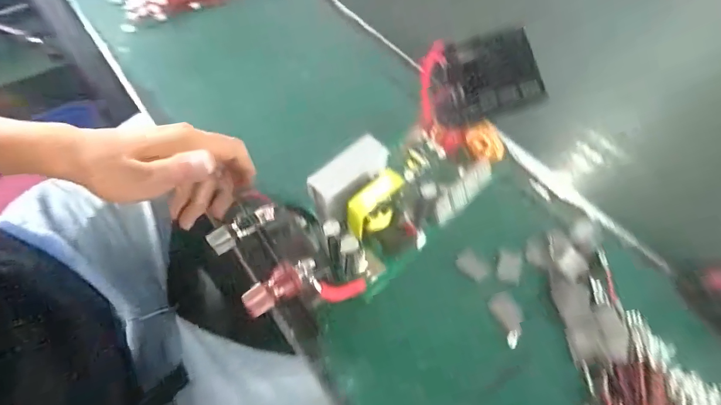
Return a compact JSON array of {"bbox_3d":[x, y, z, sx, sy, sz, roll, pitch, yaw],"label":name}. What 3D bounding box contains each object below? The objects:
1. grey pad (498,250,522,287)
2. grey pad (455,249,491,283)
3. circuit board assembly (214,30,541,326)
[{"bbox_3d":[0.124,0.054,0.318,0.018,0.004,0.027,13,62,4],"label":"grey pad"},{"bbox_3d":[0.093,0.053,0.319,0.018,0.004,0.027,-39,70,-21],"label":"grey pad"},{"bbox_3d":[0.039,-0.030,0.325,0.328,0.083,0.100,-39,68,-24],"label":"circuit board assembly"}]

